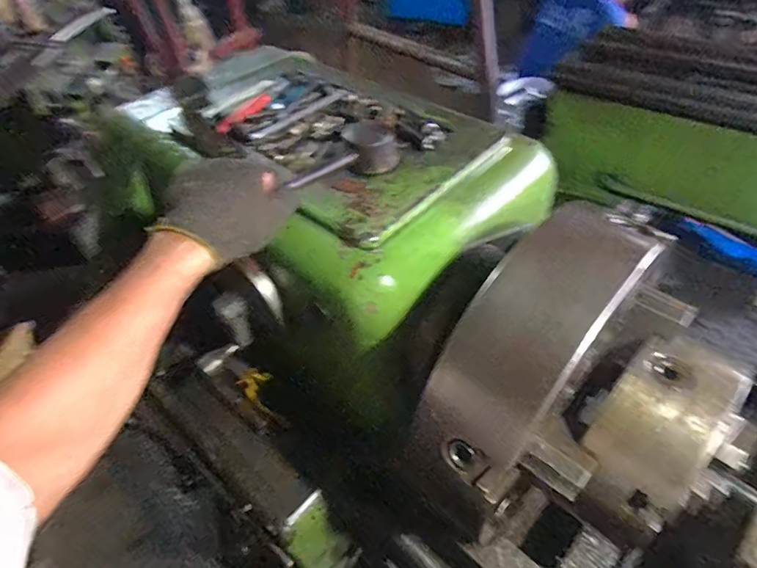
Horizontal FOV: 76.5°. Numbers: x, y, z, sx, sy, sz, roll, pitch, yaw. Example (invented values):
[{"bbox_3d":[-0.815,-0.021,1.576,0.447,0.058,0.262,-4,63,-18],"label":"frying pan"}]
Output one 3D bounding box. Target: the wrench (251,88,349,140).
[{"bbox_3d":[-0.109,-0.250,0.701,0.169,0.008,0.028,-37,54,-25],"label":"wrench"}]

